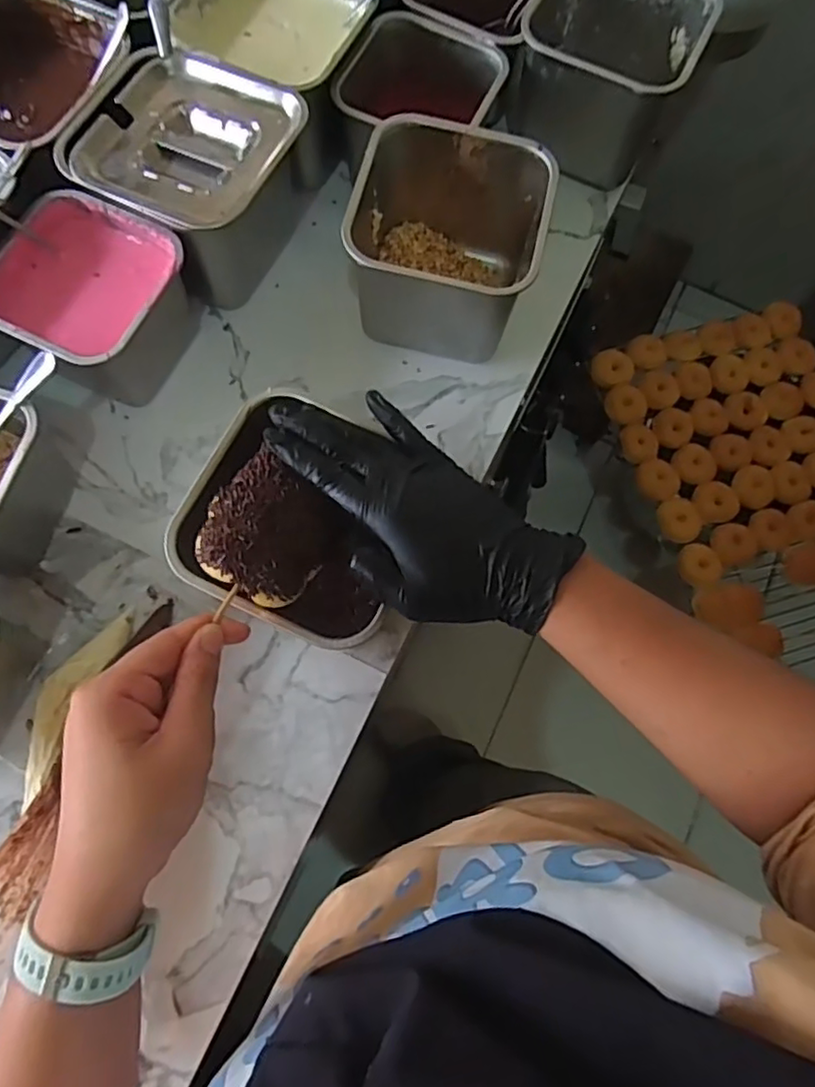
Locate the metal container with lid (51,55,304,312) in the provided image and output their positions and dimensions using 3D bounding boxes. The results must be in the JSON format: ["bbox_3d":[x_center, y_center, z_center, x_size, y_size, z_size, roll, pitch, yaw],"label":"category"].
[{"bbox_3d":[-0.161,-0.272,0.506,0.145,0.118,0.135,26,74,5],"label":"metal container with lid"}]

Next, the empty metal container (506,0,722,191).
[{"bbox_3d":[0.169,-0.407,0.558,0.138,0.100,0.139,24,74,5],"label":"empty metal container"}]

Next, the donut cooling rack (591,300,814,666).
[{"bbox_3d":[0.598,-0.123,1.106,0.422,0.065,0.571,-14,75,-6],"label":"donut cooling rack"}]

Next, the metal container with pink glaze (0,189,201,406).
[{"bbox_3d":[-0.227,-0.170,0.480,0.113,0.097,0.115,26,74,5],"label":"metal container with pink glaze"}]

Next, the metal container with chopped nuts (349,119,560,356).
[{"bbox_3d":[0.029,-0.225,0.502,0.133,0.113,0.127,13,73,2],"label":"metal container with chopped nuts"}]

